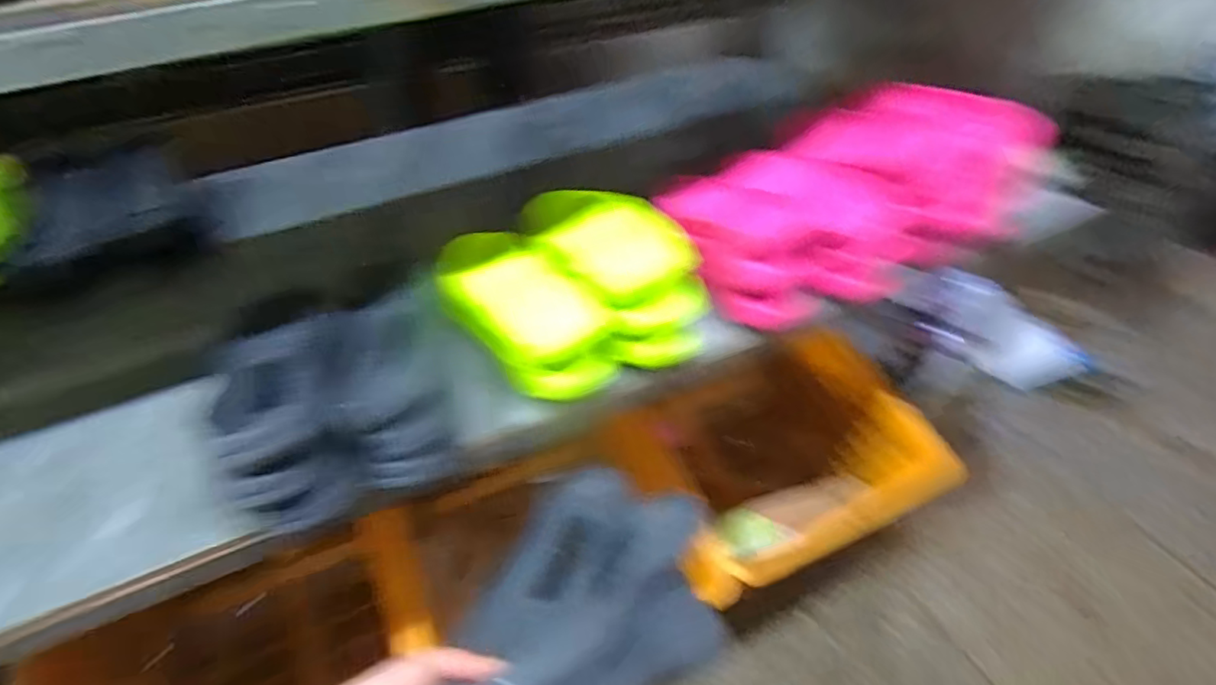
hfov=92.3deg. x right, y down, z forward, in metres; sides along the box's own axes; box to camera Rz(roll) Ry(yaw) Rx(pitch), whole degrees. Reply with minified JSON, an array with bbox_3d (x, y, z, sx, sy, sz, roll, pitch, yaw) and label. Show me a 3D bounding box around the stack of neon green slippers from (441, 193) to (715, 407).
[{"bbox_3d":[-0.046,-0.073,0.662,0.236,0.116,0.313,-26,45,-21],"label":"stack of neon green slippers"}]

